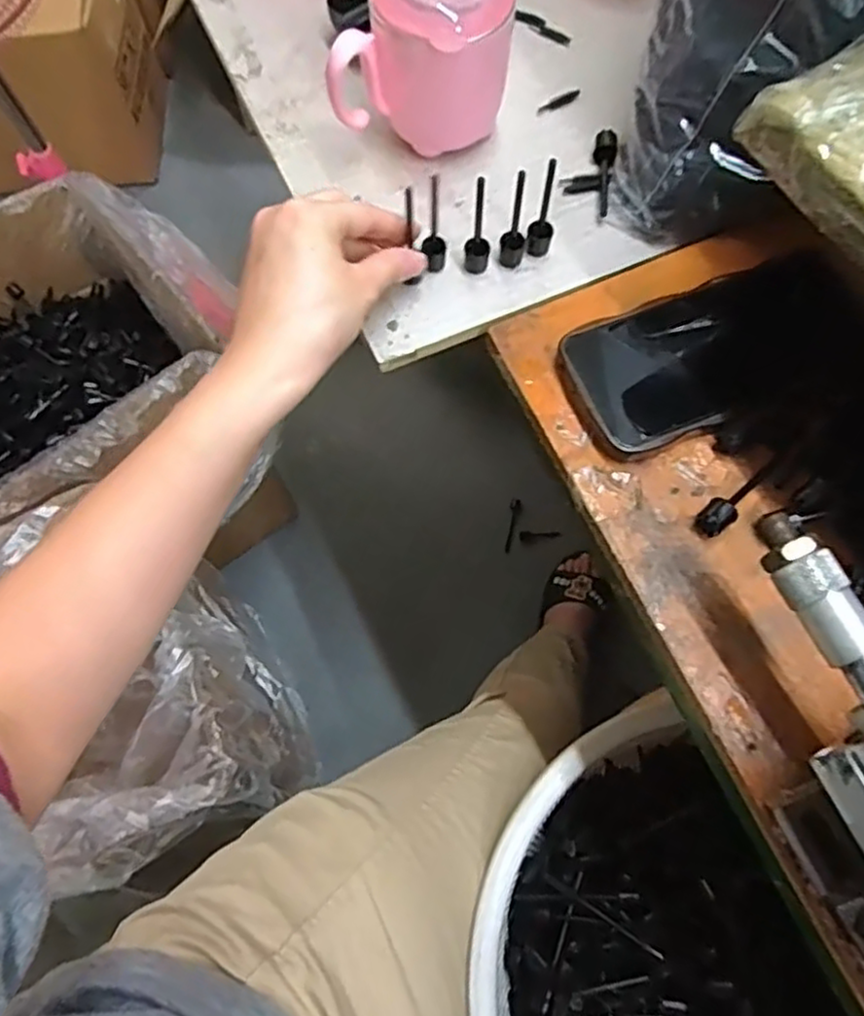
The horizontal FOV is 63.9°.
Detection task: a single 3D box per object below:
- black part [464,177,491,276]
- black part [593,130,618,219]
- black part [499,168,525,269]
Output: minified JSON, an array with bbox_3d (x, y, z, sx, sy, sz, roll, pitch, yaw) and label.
[{"bbox_3d":[0.026,-0.156,0.386,0.015,0.063,0.012,5,69,3],"label":"black part"},{"bbox_3d":[0.108,-0.208,0.432,0.013,0.014,0.058,4,69,3],"label":"black part"},{"bbox_3d":[0.046,-0.160,0.388,0.014,0.062,0.011,15,70,7],"label":"black part"}]

